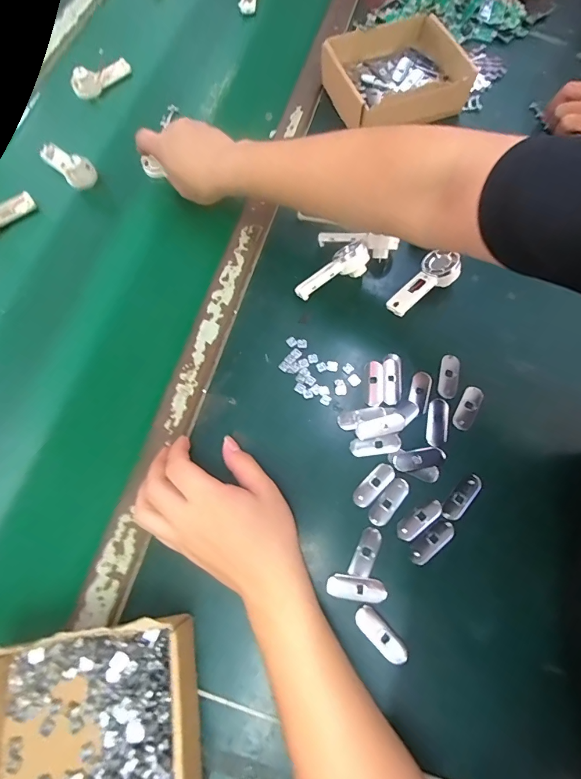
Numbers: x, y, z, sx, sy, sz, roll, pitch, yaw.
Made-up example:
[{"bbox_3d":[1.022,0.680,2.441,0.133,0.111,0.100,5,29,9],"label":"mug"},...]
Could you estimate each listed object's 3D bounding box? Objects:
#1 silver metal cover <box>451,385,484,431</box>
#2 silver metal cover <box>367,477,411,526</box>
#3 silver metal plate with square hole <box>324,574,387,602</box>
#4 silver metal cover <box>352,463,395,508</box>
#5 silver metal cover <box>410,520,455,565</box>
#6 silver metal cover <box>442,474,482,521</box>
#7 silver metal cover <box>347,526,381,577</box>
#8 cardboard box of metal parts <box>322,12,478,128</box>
[{"bbox_3d":[0.187,0.019,0.399,0.020,0.004,0.051,30,70,14],"label":"silver metal cover"},{"bbox_3d":[0.095,0.108,0.366,0.020,0.004,0.051,38,77,13],"label":"silver metal cover"},{"bbox_3d":[0.060,0.179,0.342,0.053,0.004,0.019,6,72,4],"label":"silver metal plate with square hole"},{"bbox_3d":[0.082,0.094,0.373,0.019,0.004,0.049,43,78,14],"label":"silver metal cover"},{"bbox_3d":[0.133,0.143,0.354,0.051,0.004,0.017,-38,75,-10],"label":"silver metal cover"},{"bbox_3d":[0.168,0.105,0.369,0.020,0.004,0.052,41,77,13],"label":"silver metal cover"},{"bbox_3d":[0.070,0.151,0.352,0.019,0.005,0.045,24,74,9],"label":"silver metal cover"},{"bbox_3d":[0.144,-0.436,0.529,0.191,0.054,0.152,-11,72,-2],"label":"cardboard box of metal parts"}]

